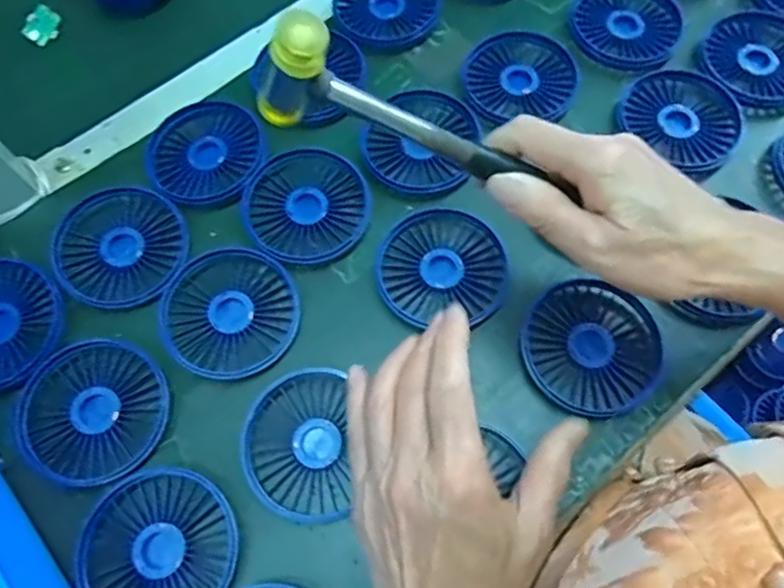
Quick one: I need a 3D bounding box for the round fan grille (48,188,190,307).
[{"bbox_3d":[-0.190,-0.035,0.403,0.090,0.007,0.082,-1,68,2],"label":"round fan grille"}]

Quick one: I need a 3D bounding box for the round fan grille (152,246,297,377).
[{"bbox_3d":[-0.106,0.012,0.386,0.085,0.019,0.082,-1,68,2],"label":"round fan grille"}]

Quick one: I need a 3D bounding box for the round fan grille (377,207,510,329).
[{"bbox_3d":[0.033,-0.021,0.395,0.086,0.011,0.082,-1,68,2],"label":"round fan grille"}]

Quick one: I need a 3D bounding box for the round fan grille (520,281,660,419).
[{"bbox_3d":[0.126,0.034,0.372,0.086,0.013,0.082,-1,68,2],"label":"round fan grille"}]

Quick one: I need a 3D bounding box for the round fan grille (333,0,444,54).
[{"bbox_3d":[-0.005,-0.238,0.481,0.086,0.013,0.087,-1,68,2],"label":"round fan grille"}]

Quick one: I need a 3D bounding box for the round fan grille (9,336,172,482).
[{"bbox_3d":[-0.187,0.071,0.363,0.090,0.013,0.084,-1,68,2],"label":"round fan grille"}]

